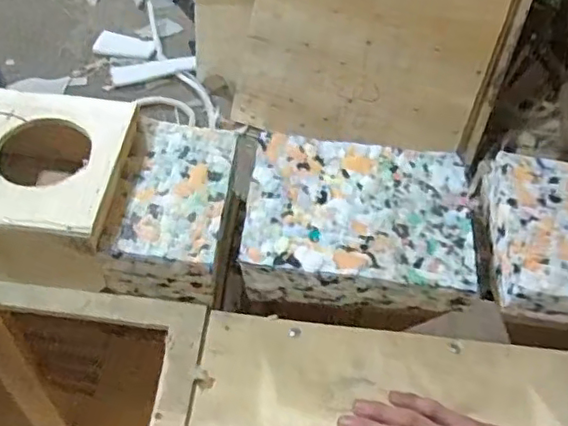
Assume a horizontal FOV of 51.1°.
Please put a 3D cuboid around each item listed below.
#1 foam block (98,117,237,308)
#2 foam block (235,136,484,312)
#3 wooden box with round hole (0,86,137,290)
[{"bbox_3d":[-0.109,-0.008,0.594,0.104,0.066,0.167,8,52,1],"label":"foam block"},{"bbox_3d":[0.073,0.014,0.610,0.220,0.074,0.171,7,52,0],"label":"foam block"},{"bbox_3d":[-0.258,-0.033,0.583,0.203,0.098,0.175,7,52,0],"label":"wooden box with round hole"}]

